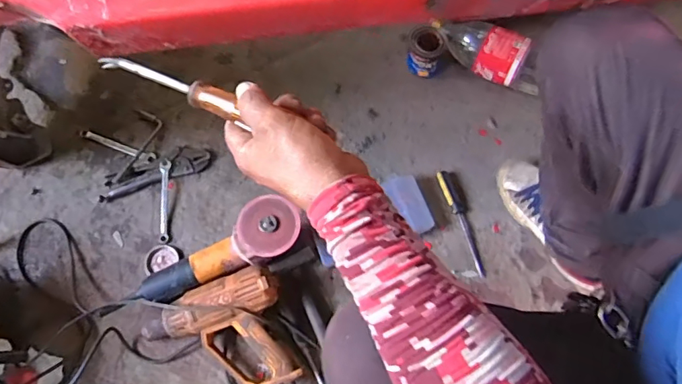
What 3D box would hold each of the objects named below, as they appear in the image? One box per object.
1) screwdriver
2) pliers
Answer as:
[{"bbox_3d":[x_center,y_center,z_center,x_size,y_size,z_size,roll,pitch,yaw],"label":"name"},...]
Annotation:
[{"bbox_3d":[0.217,0.050,0.877,0.030,0.026,0.200,-17,70,-3],"label":"screwdriver"},{"bbox_3d":[-0.355,-0.044,0.936,0.211,0.019,0.063,-19,71,-4],"label":"pliers"}]

